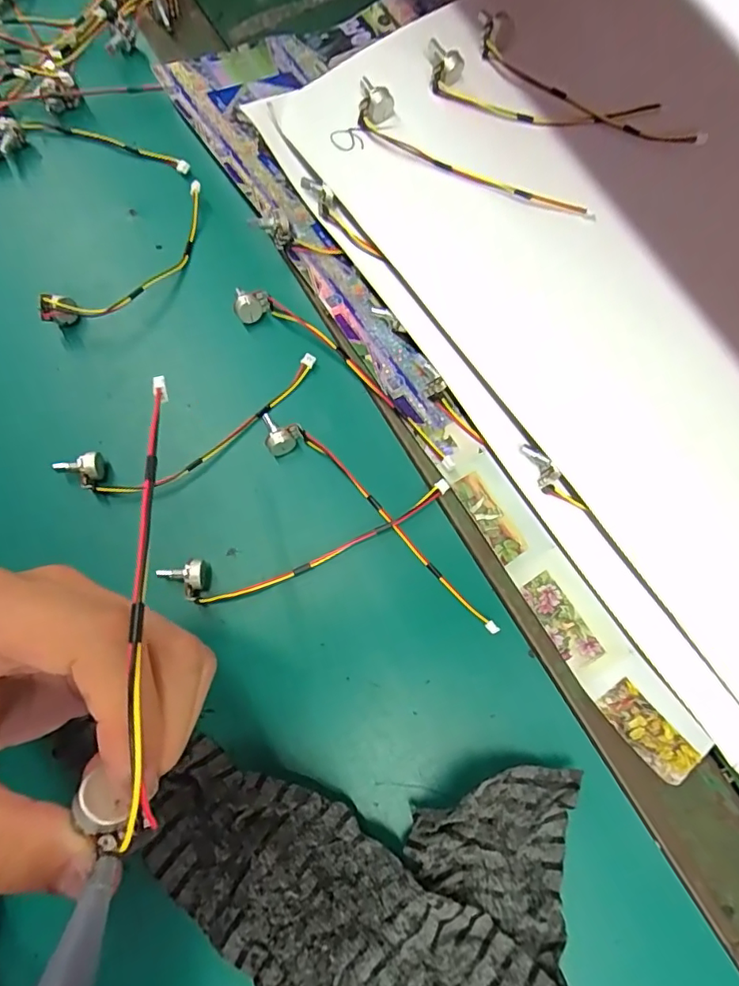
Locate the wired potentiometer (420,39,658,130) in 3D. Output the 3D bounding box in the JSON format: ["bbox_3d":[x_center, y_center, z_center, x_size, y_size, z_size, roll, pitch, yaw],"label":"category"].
[{"bbox_3d":[0.106,-0.247,0.320,0.146,0.022,0.028,11,77,3],"label":"wired potentiometer"}]

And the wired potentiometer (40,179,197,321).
[{"bbox_3d":[-0.145,-0.146,0.331,0.038,0.020,0.132,40,80,9],"label":"wired potentiometer"}]

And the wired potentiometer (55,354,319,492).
[{"bbox_3d":[-0.099,-0.034,0.307,0.158,0.020,0.036,-27,78,-6],"label":"wired potentiometer"}]

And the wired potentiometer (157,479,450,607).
[{"bbox_3d":[-0.030,0.029,0.289,0.163,0.016,0.025,-19,77,-4],"label":"wired potentiometer"}]

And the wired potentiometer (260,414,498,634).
[{"bbox_3d":[0.005,0.011,0.294,0.178,0.018,0.022,39,80,9],"label":"wired potentiometer"}]

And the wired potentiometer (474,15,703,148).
[{"bbox_3d":[0.133,-0.252,0.322,0.158,0.018,0.023,33,79,8],"label":"wired potentiometer"}]

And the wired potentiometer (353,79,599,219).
[{"bbox_3d":[0.060,-0.198,0.313,0.159,0.024,0.025,30,78,7],"label":"wired potentiometer"}]

